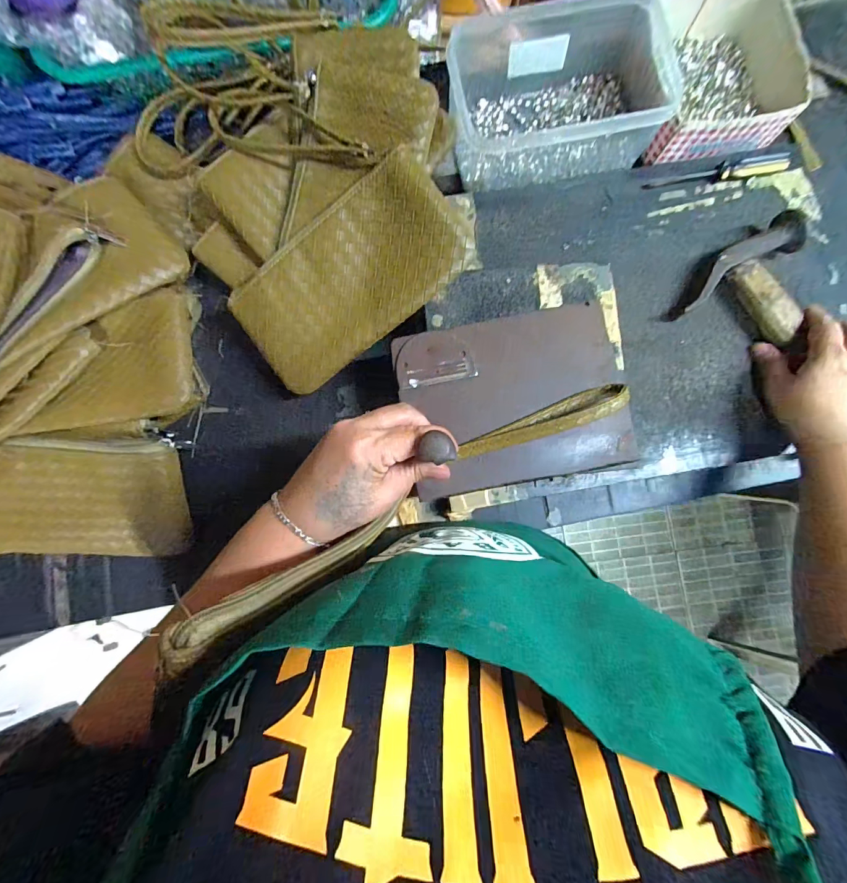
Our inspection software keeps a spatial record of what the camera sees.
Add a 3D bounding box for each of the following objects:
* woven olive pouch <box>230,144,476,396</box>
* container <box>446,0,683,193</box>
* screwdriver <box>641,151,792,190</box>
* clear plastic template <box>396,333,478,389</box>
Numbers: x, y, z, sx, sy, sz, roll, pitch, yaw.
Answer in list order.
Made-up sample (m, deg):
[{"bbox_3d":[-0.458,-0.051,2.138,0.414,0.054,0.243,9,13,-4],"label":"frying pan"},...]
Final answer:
[{"bbox_3d":[-0.065,-0.138,0.346,0.203,0.009,0.111,-35,96,11],"label":"woven olive pouch"},{"bbox_3d":[0.123,-0.339,0.398,0.197,0.075,0.144,-12,84,-1],"label":"container"},{"bbox_3d":[0.286,-0.260,0.393,0.131,0.023,0.019,-12,84,-1],"label":"screwdriver"},{"bbox_3d":[0.008,-0.067,0.326,0.062,0.004,0.041,-11,84,-1],"label":"clear plastic template"}]

